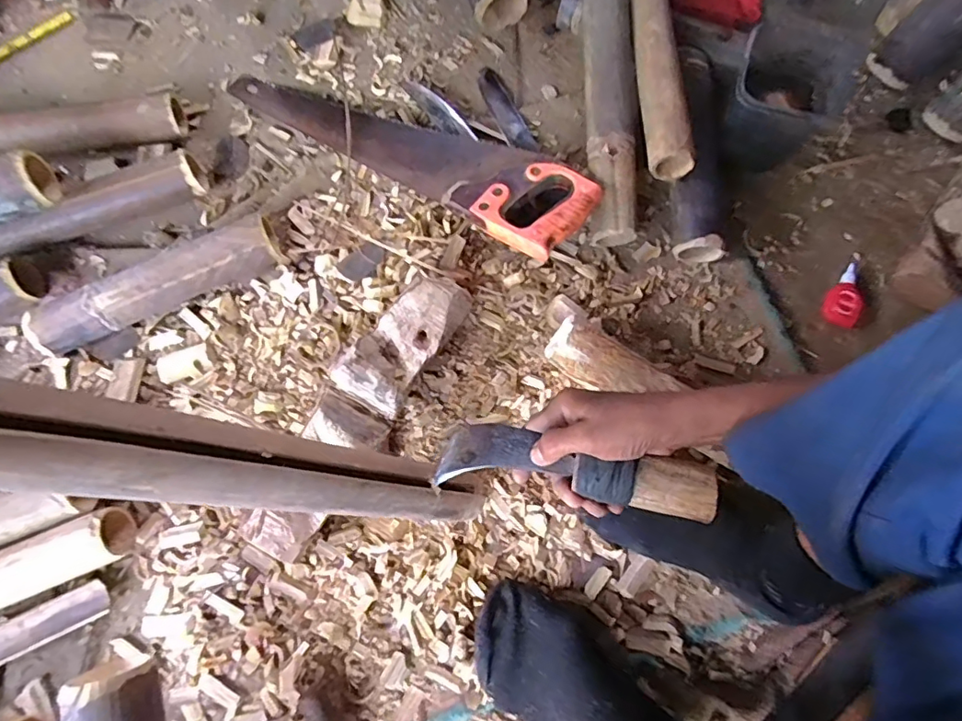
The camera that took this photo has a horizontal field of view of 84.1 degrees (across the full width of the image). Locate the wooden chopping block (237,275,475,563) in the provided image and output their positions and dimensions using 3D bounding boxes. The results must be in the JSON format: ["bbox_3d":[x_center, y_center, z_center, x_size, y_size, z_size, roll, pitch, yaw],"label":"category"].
[{"bbox_3d":[-0.124,0.042,0.573,0.084,0.063,0.315,31,76,7],"label":"wooden chopping block"}]

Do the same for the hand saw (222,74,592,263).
[{"bbox_3d":[-0.092,-0.277,0.671,0.496,0.025,0.118,31,74,17],"label":"hand saw"}]

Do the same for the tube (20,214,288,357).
[{"bbox_3d":[-0.367,-0.084,0.609,0.276,0.059,0.057,-24,76,-8],"label":"tube"}]

